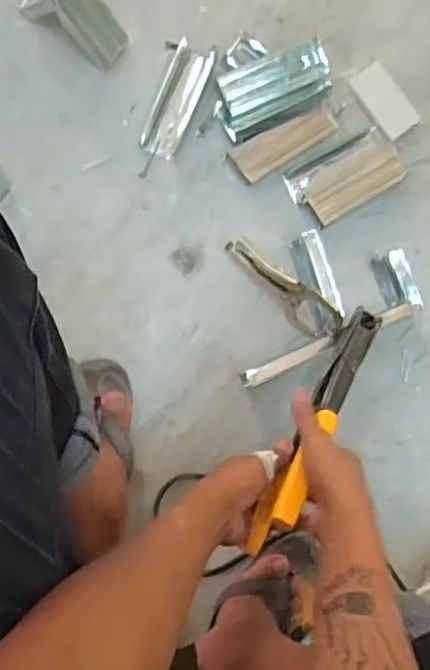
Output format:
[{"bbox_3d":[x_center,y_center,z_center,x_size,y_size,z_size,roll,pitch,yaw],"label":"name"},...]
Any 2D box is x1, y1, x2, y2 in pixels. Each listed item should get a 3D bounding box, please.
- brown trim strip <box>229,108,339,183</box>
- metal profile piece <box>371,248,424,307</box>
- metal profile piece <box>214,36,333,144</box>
[{"bbox_3d":[0.089,-0.242,0.758,0.138,0.016,0.044,-32,91,-11],"label":"brown trim strip"},{"bbox_3d":[0.224,-0.067,0.746,0.024,0.060,0.075,-17,88,-11],"label":"metal profile piece"},{"bbox_3d":[0.071,-0.303,0.738,0.143,0.031,0.078,-27,90,-11],"label":"metal profile piece"}]

